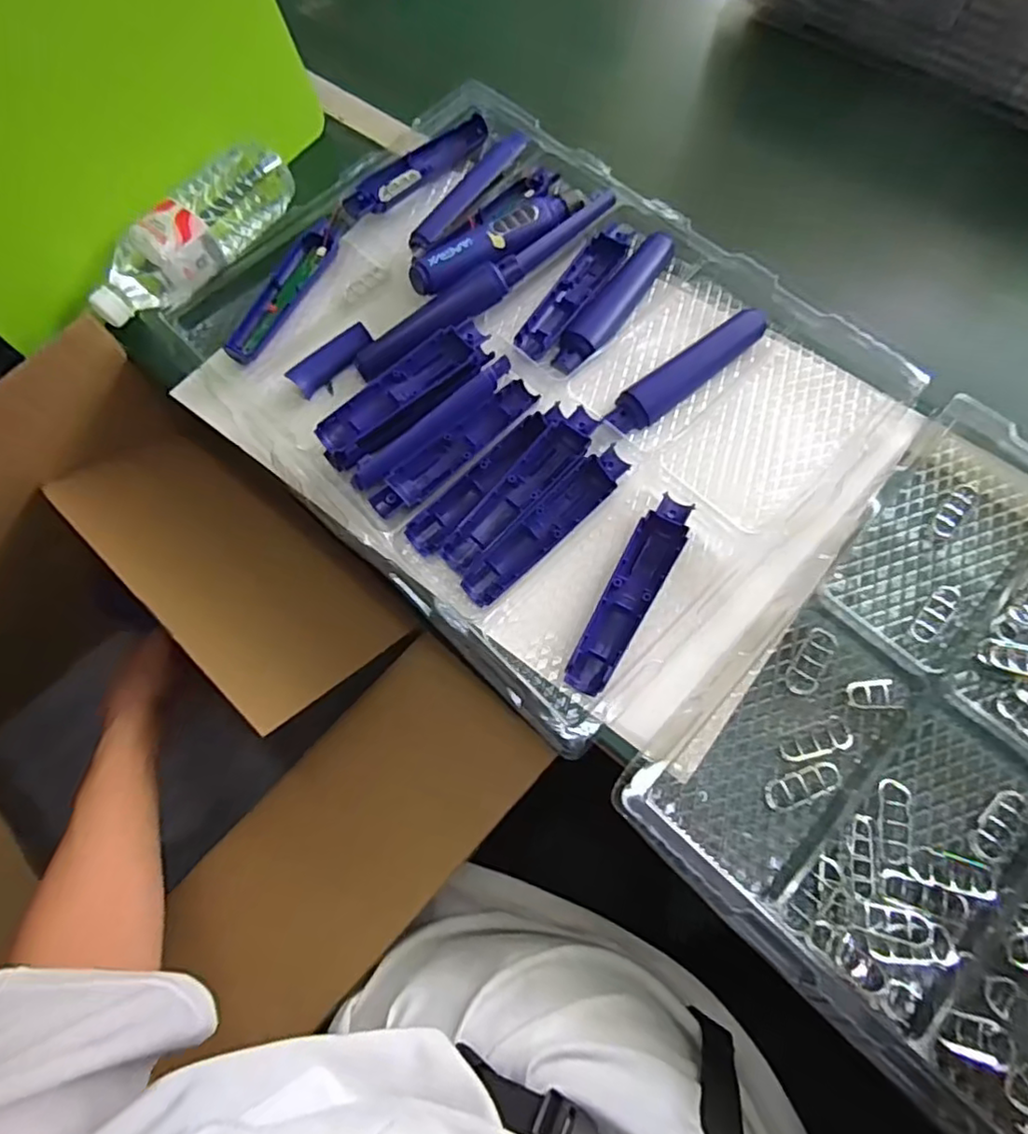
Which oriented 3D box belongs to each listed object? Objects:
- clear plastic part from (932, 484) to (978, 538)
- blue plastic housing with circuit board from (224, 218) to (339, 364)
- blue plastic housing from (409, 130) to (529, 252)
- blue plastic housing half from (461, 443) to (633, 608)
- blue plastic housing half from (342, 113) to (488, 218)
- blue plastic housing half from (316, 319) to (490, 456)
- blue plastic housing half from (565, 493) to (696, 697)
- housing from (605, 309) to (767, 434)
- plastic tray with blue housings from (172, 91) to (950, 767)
[{"bbox_3d":[0.351,-0.046,0.505,0.020,0.004,0.053,39,75,15],"label":"clear plastic part"},{"bbox_3d":[-0.217,-0.260,0.595,0.038,0.016,0.160,24,74,12],"label":"blue plastic housing with circuit board"},{"bbox_3d":[-0.041,-0.372,0.630,0.031,0.016,0.171,31,73,12],"label":"blue plastic housing"},{"bbox_3d":[0.027,-0.034,0.504,0.166,0.022,0.033,-42,74,-13],"label":"blue plastic housing half"},{"bbox_3d":[-0.099,-0.408,0.643,0.179,0.016,0.034,-43,73,-10],"label":"blue plastic housing half"},{"bbox_3d":[-0.093,-0.150,0.542,0.164,0.027,0.040,-39,73,-12],"label":"blue plastic housing half"},{"bbox_3d":[0.088,0.020,0.484,0.036,0.017,0.164,27,73,11],"label":"blue plastic housing half"},{"bbox_3d":[0.150,-0.172,0.552,0.167,0.016,0.036,-38,73,-12],"label":"housing"},{"bbox_3d":[0.008,-0.179,0.550,0.561,0.041,0.432,41,76,15],"label":"plastic tray with blue housings"}]

